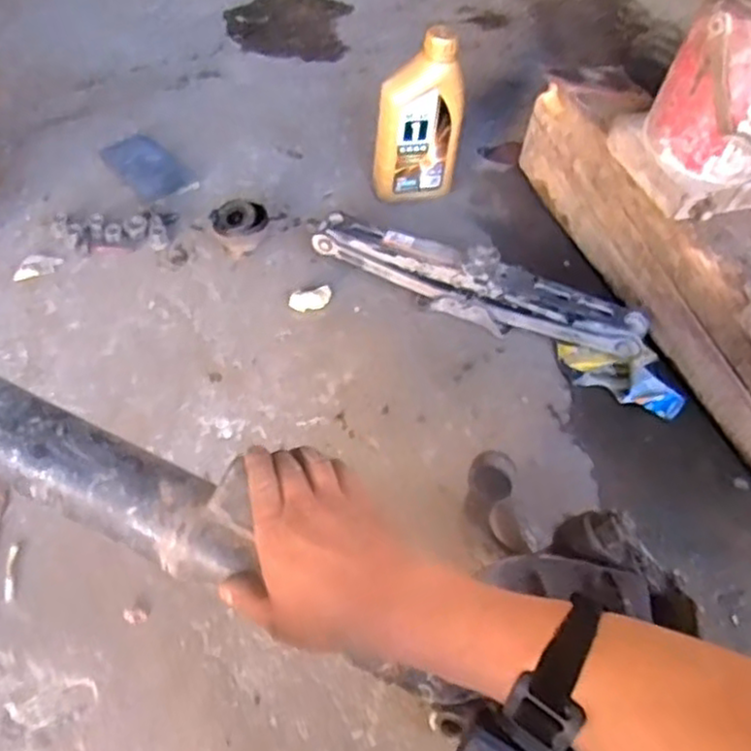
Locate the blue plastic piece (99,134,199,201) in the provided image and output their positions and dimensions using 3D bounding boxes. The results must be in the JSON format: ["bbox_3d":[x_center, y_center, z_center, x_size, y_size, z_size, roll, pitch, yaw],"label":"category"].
[{"bbox_3d":[-0.315,-0.290,0.996,0.079,0.010,0.141,-33,63,-25],"label":"blue plastic piece"}]

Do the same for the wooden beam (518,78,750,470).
[{"bbox_3d":[0.386,-0.119,0.848,0.140,0.147,0.623,-16,57,-16],"label":"wooden beam"}]

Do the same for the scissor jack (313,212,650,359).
[{"bbox_3d":[0.120,-0.109,0.868,0.398,0.071,0.059,23,56,12],"label":"scissor jack"}]

